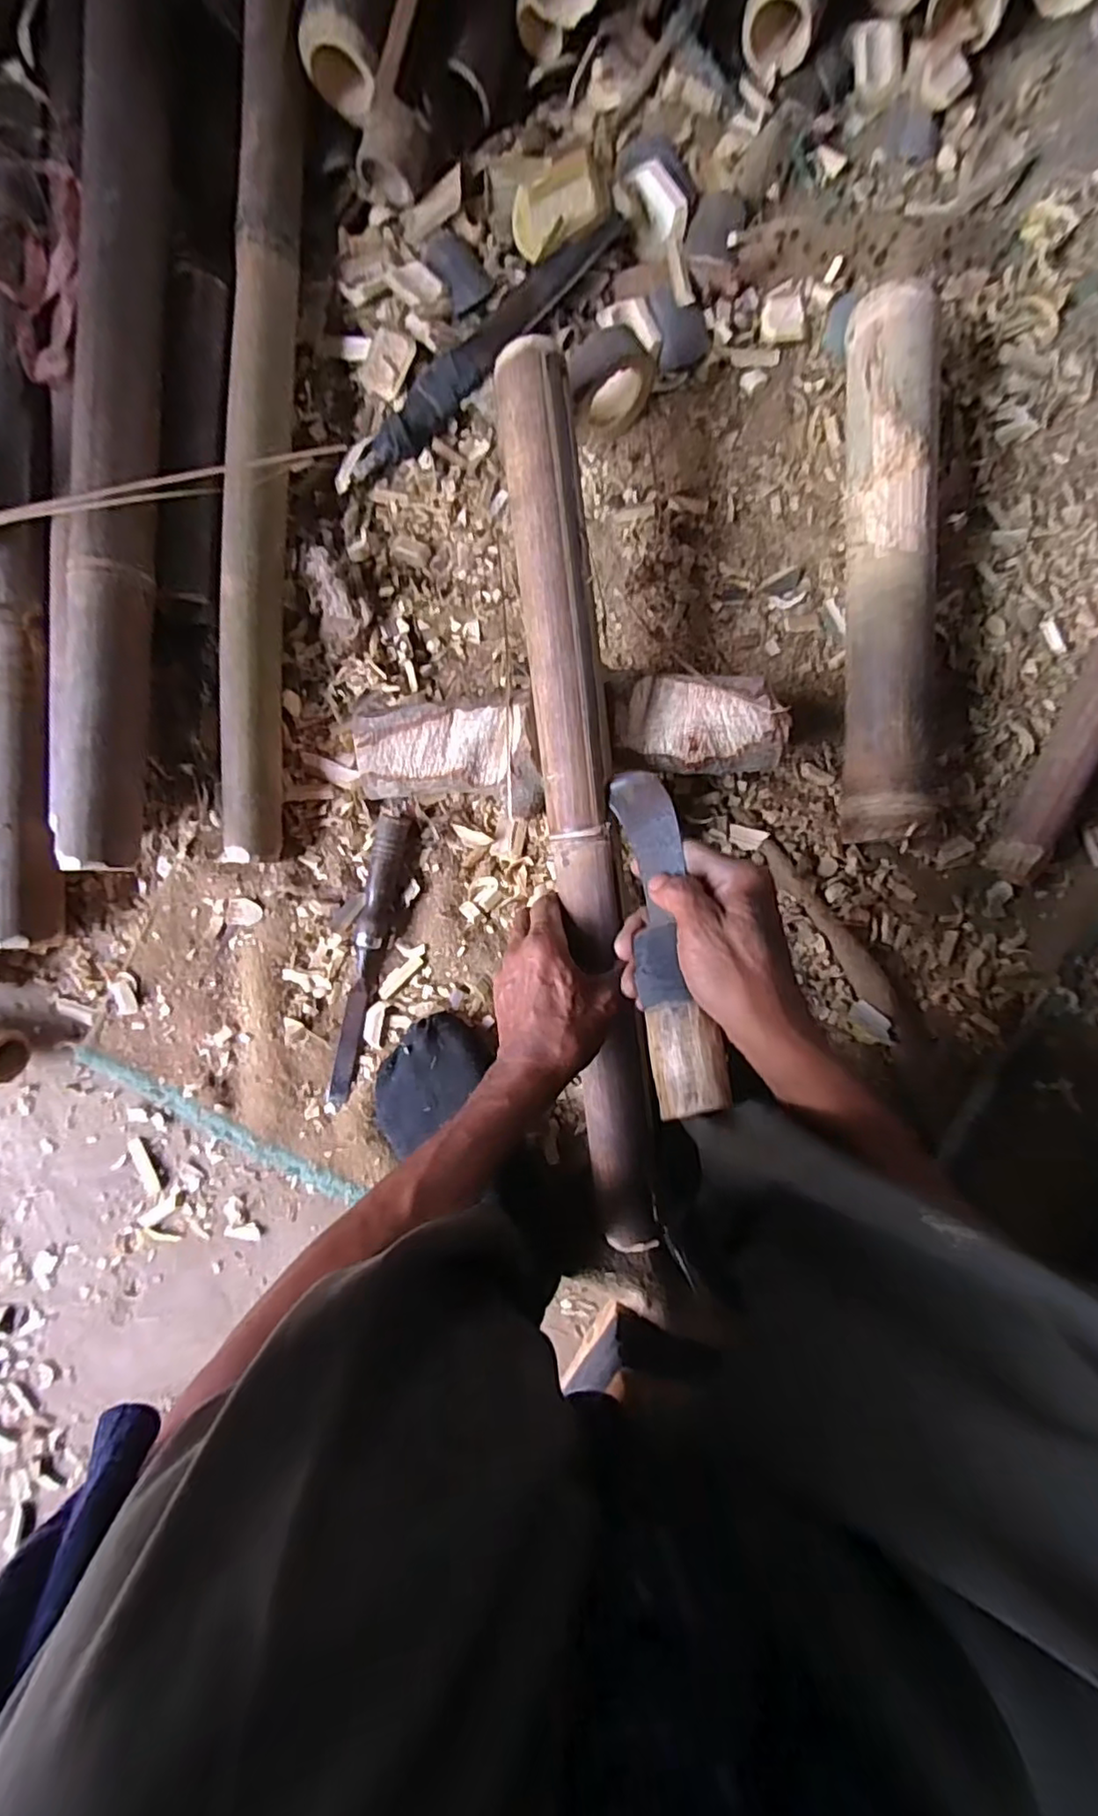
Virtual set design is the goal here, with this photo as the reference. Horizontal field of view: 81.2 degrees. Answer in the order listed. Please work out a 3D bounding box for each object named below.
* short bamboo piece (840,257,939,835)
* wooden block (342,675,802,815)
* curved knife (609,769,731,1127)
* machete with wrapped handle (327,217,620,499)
[{"bbox_3d":[0.265,-0.256,0.505,0.063,0.067,0.408,0,91,1],"label":"short bamboo piece"},{"bbox_3d":[0.016,-0.128,0.512,0.326,0.057,0.089,-6,91,1],"label":"wooden block"},{"bbox_3d":[0.074,0.010,0.404,0.039,0.032,0.230,-5,66,1],"label":"curved knife"},{"bbox_3d":[-0.059,-0.439,0.517,0.284,0.032,0.037,-40,91,1],"label":"machete with wrapped handle"}]

